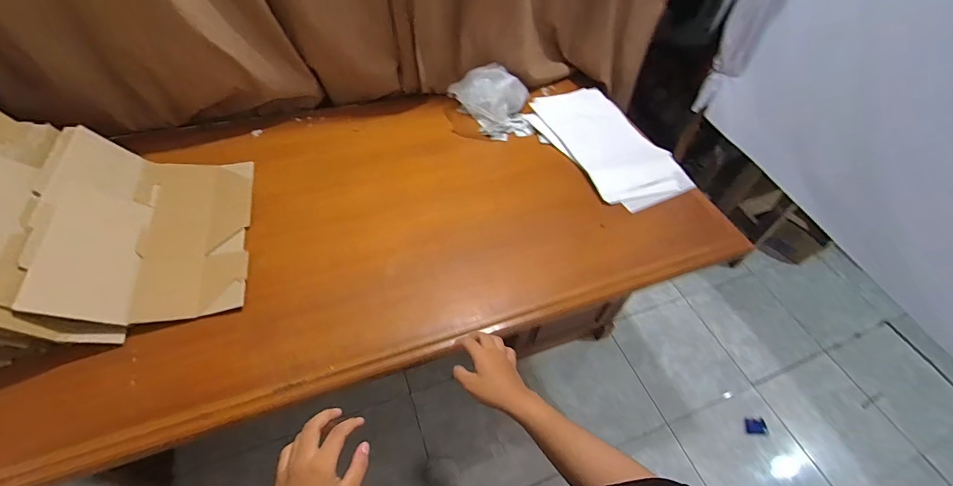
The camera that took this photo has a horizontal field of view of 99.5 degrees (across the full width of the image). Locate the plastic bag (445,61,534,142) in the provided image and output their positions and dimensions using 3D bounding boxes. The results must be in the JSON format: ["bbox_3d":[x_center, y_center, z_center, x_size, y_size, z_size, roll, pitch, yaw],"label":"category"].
[{"bbox_3d":[0.046,-0.391,1.100,0.224,0.137,0.182,-6,52,-11],"label":"plastic bag"}]

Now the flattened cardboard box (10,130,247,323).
[{"bbox_3d":[-0.623,-0.036,0.778,0.317,0.075,0.402,6,50,-32],"label":"flattened cardboard box"}]

